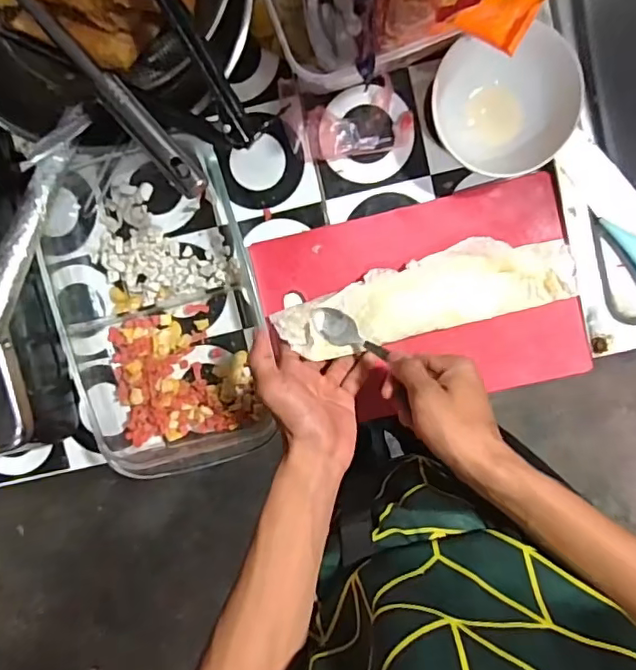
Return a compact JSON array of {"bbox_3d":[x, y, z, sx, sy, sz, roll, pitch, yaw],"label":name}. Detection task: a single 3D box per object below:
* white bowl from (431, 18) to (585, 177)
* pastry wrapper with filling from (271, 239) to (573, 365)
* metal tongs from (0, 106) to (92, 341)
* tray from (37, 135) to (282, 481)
[{"bbox_3d":[0.151,-0.189,0.464,0.112,0.060,0.107,0,95,3],"label":"white bowl"},{"bbox_3d":[0.094,-0.036,0.492,0.261,0.026,0.069,-13,94,0],"label":"pastry wrapper with filling"},{"bbox_3d":[-0.223,-0.048,0.403,0.022,0.018,0.265,15,78,1],"label":"metal tongs"},{"bbox_3d":[-0.146,-0.026,0.504,0.175,0.046,0.289,-11,94,4],"label":"tray"}]

